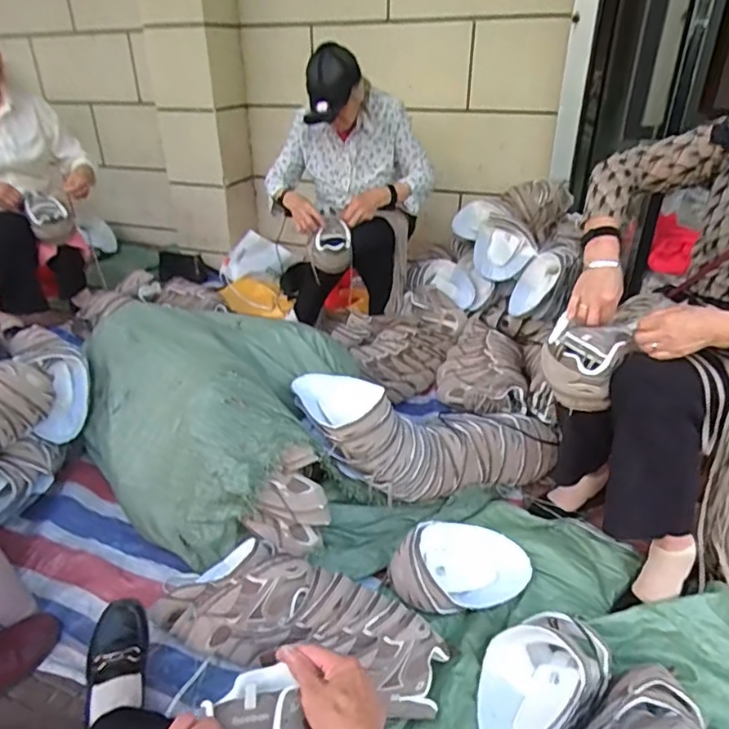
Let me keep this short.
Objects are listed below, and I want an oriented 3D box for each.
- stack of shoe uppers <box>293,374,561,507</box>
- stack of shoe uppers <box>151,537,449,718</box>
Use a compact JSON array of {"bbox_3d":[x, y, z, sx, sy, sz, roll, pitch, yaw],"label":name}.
[{"bbox_3d":[0.140,0.184,1.311,0.628,0.214,0.223,12,31,-11],"label":"stack of shoe uppers"},{"bbox_3d":[-0.116,0.442,0.955,0.488,0.158,0.196,14,32,25],"label":"stack of shoe uppers"}]

